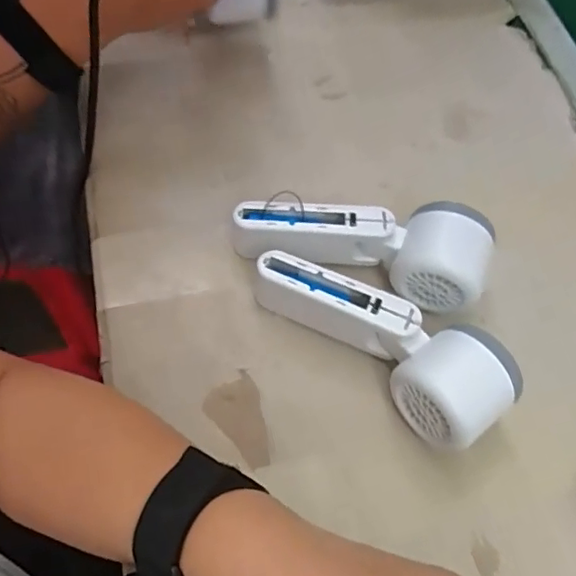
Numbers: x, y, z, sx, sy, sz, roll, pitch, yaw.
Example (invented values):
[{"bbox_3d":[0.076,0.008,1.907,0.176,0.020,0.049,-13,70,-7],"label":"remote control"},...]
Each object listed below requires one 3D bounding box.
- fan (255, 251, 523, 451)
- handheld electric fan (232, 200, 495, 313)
[{"bbox_3d":[0.054,0.028,0.352,0.168,0.050,0.062,37,64,13],"label":"fan"},{"bbox_3d":[0.046,-0.028,0.379,0.160,0.049,0.053,11,61,-1],"label":"handheld electric fan"}]

